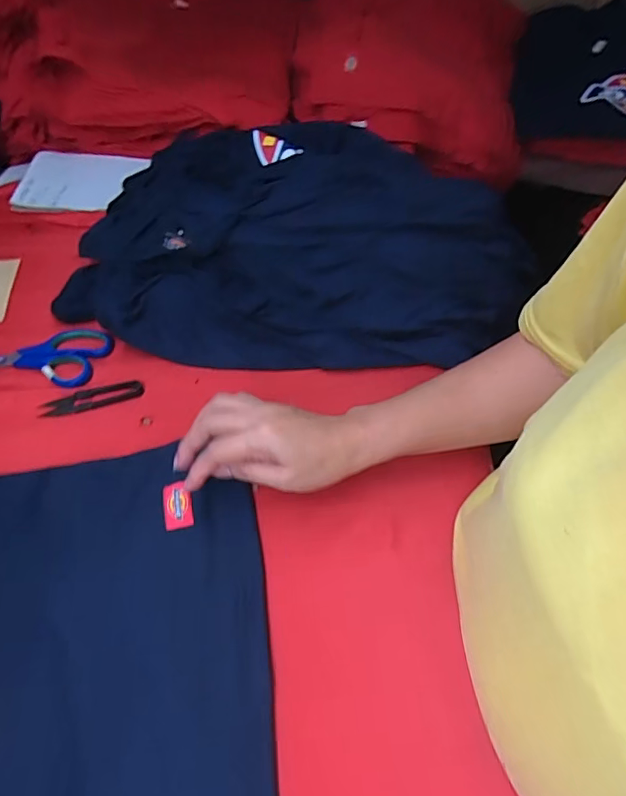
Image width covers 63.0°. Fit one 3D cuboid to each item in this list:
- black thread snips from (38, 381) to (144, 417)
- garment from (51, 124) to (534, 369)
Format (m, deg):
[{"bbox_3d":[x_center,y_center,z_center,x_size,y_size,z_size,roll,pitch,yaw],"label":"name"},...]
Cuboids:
[{"bbox_3d":[-0.217,0.001,0.503,0.098,0.007,0.024,-16,54,-4],"label":"black thread snips"},{"bbox_3d":[-0.025,-0.205,0.591,0.500,0.082,0.372,-2,54,6],"label":"garment"}]

